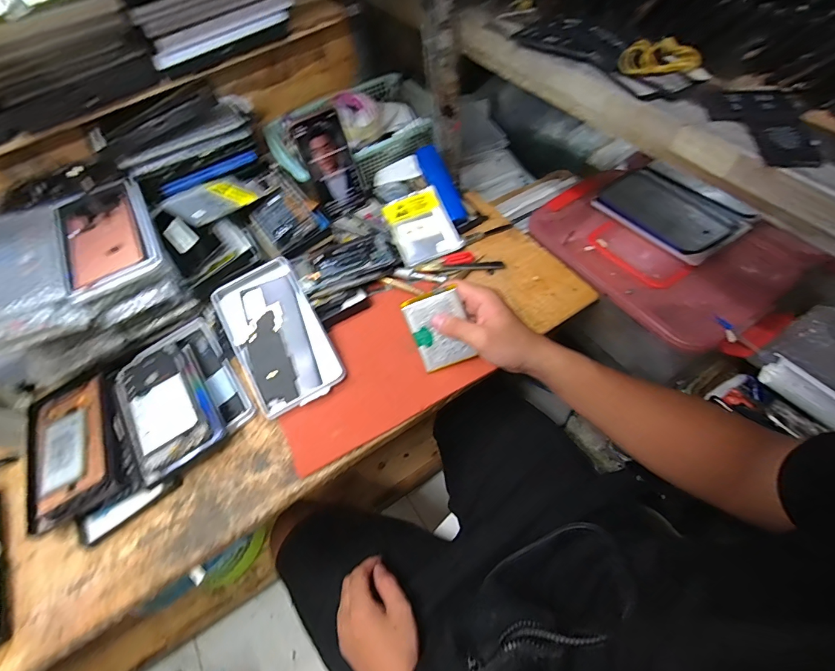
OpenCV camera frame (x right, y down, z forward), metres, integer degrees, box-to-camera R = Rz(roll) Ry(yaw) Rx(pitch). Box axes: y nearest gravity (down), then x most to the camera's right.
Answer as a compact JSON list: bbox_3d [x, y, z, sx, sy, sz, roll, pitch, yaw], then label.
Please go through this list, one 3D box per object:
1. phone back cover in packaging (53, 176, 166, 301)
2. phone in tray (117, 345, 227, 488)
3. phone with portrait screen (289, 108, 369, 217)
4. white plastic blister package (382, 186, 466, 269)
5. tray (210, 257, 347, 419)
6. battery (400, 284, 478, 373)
[{"bbox_3d":[-0.386,-0.129,0.512,0.098,0.017,0.181,-28,58,-10],"label":"phone back cover in packaging"},{"bbox_3d":[-0.299,0.078,0.492,0.091,0.028,0.179,-32,59,-12],"label":"phone in tray"},{"bbox_3d":[-0.127,-0.252,0.613,0.069,0.140,0.009,-25,43,-3],"label":"phone with portrait screen"},{"bbox_3d":[0.007,-0.158,0.593,0.086,0.011,0.103,-24,80,4],"label":"white plastic blister package"},{"bbox_3d":[-0.174,-0.001,0.510,0.108,0.013,0.186,-30,74,-7],"label":"tray"},{"bbox_3d":[0.025,-0.006,0.465,0.062,0.088,0.007,-19,17,9],"label":"battery"}]

